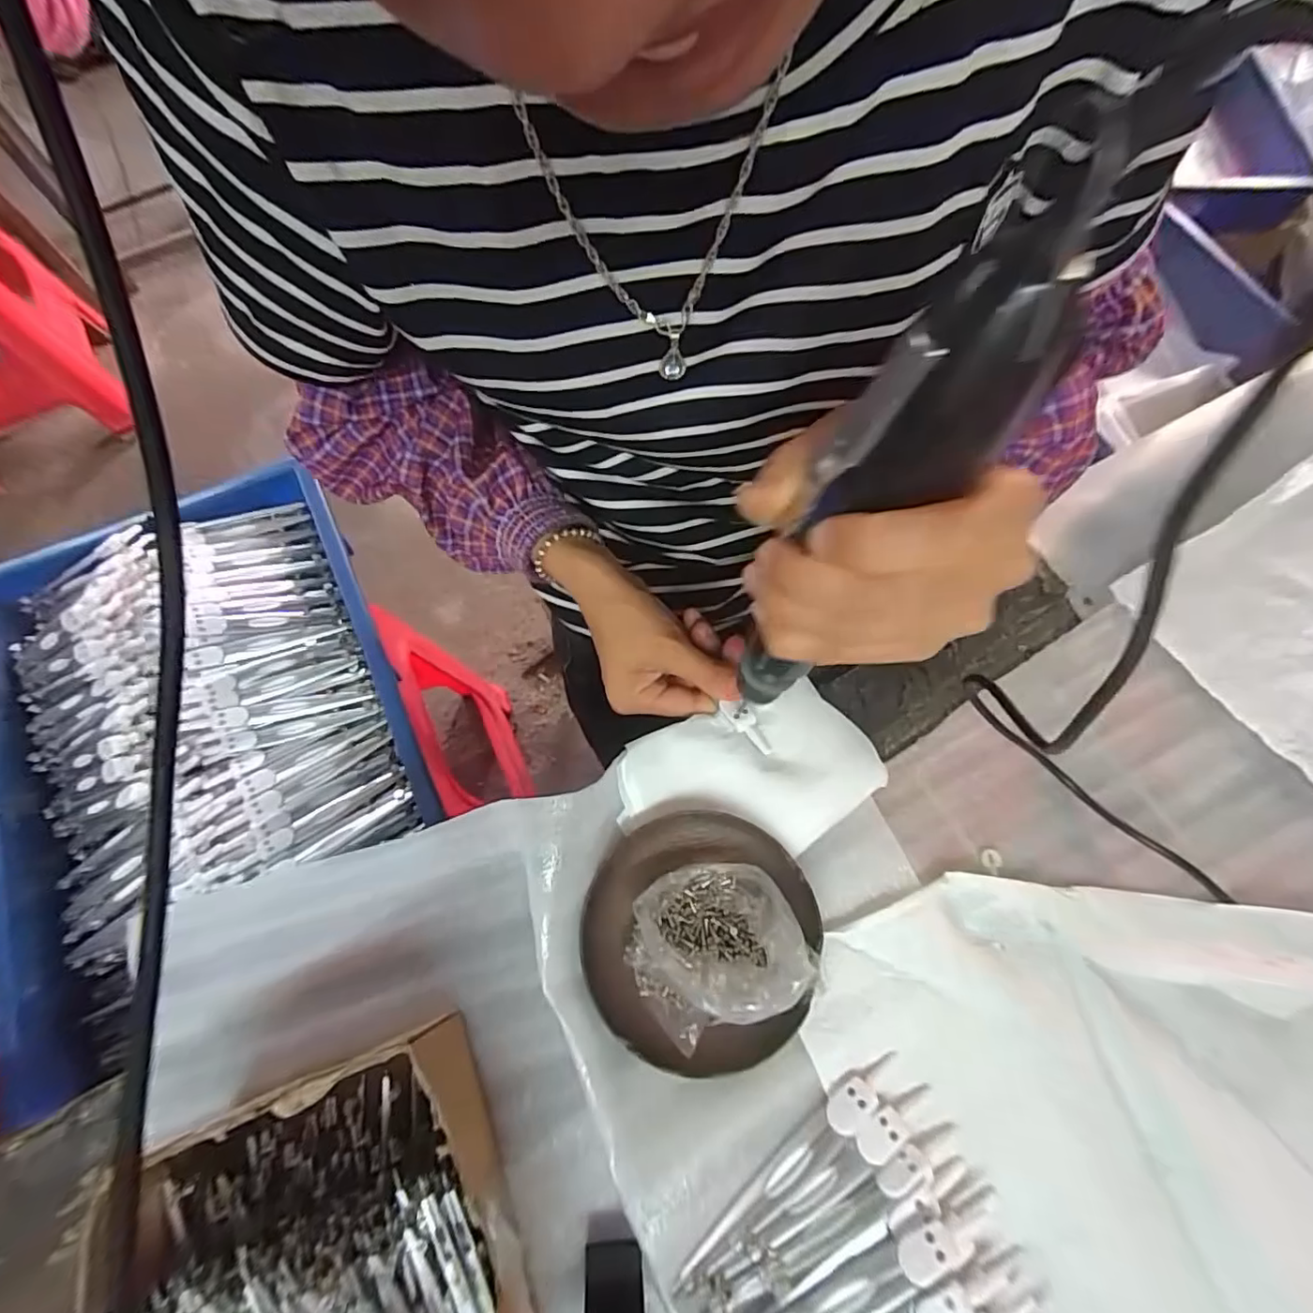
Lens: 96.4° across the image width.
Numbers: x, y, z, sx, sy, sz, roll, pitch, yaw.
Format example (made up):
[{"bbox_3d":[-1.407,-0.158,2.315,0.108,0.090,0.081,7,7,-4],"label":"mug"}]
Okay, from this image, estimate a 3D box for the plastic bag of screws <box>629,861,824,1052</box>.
[{"bbox_3d":[0.026,0.135,0.279,0.078,0.046,0.069,-24,70,-9],"label":"plastic bag of screws"}]

